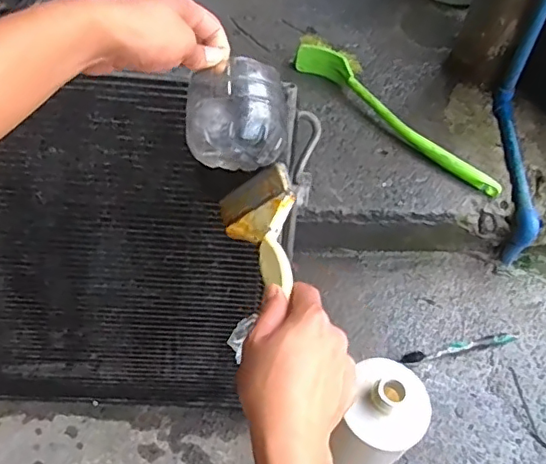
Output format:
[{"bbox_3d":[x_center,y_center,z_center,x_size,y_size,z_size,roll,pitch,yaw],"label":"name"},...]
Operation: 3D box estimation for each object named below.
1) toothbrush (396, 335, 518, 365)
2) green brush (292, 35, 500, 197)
[{"bbox_3d":[0.244,0.150,0.729,0.168,0.012,0.017,-9,53,-14],"label":"toothbrush"},{"bbox_3d":[0.182,-0.183,0.834,0.381,0.057,0.071,38,57,23],"label":"green brush"}]

